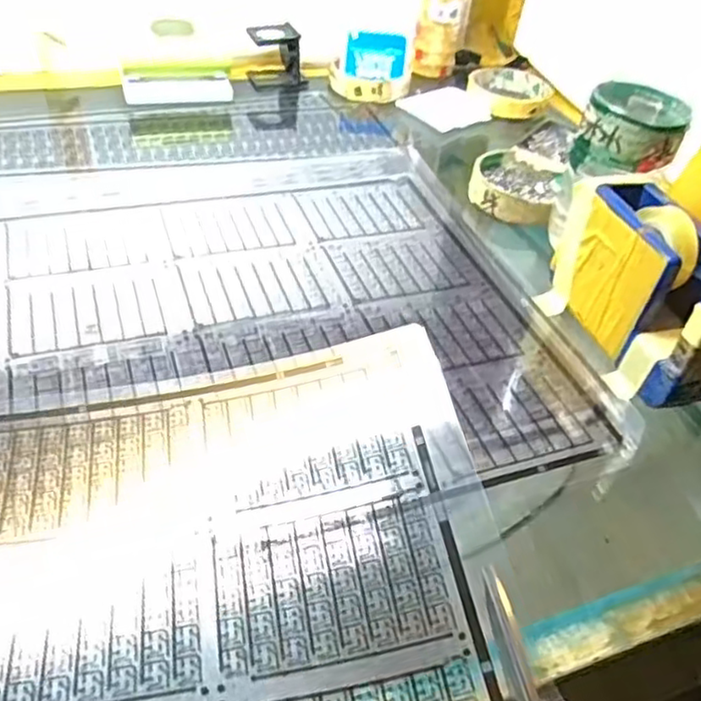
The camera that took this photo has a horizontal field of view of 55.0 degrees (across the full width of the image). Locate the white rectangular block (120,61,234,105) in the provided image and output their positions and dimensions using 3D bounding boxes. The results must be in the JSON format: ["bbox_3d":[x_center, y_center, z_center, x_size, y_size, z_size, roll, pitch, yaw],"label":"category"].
[{"bbox_3d":[-0.157,-0.246,0.613,0.095,0.029,0.020,-11,46,-19],"label":"white rectangular block"}]

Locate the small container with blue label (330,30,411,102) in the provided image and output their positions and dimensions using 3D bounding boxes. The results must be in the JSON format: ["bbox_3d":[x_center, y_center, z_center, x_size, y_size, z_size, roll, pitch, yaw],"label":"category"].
[{"bbox_3d":[0.021,-0.279,0.662,0.079,0.050,0.057,6,42,-1],"label":"small container with blue label"}]

